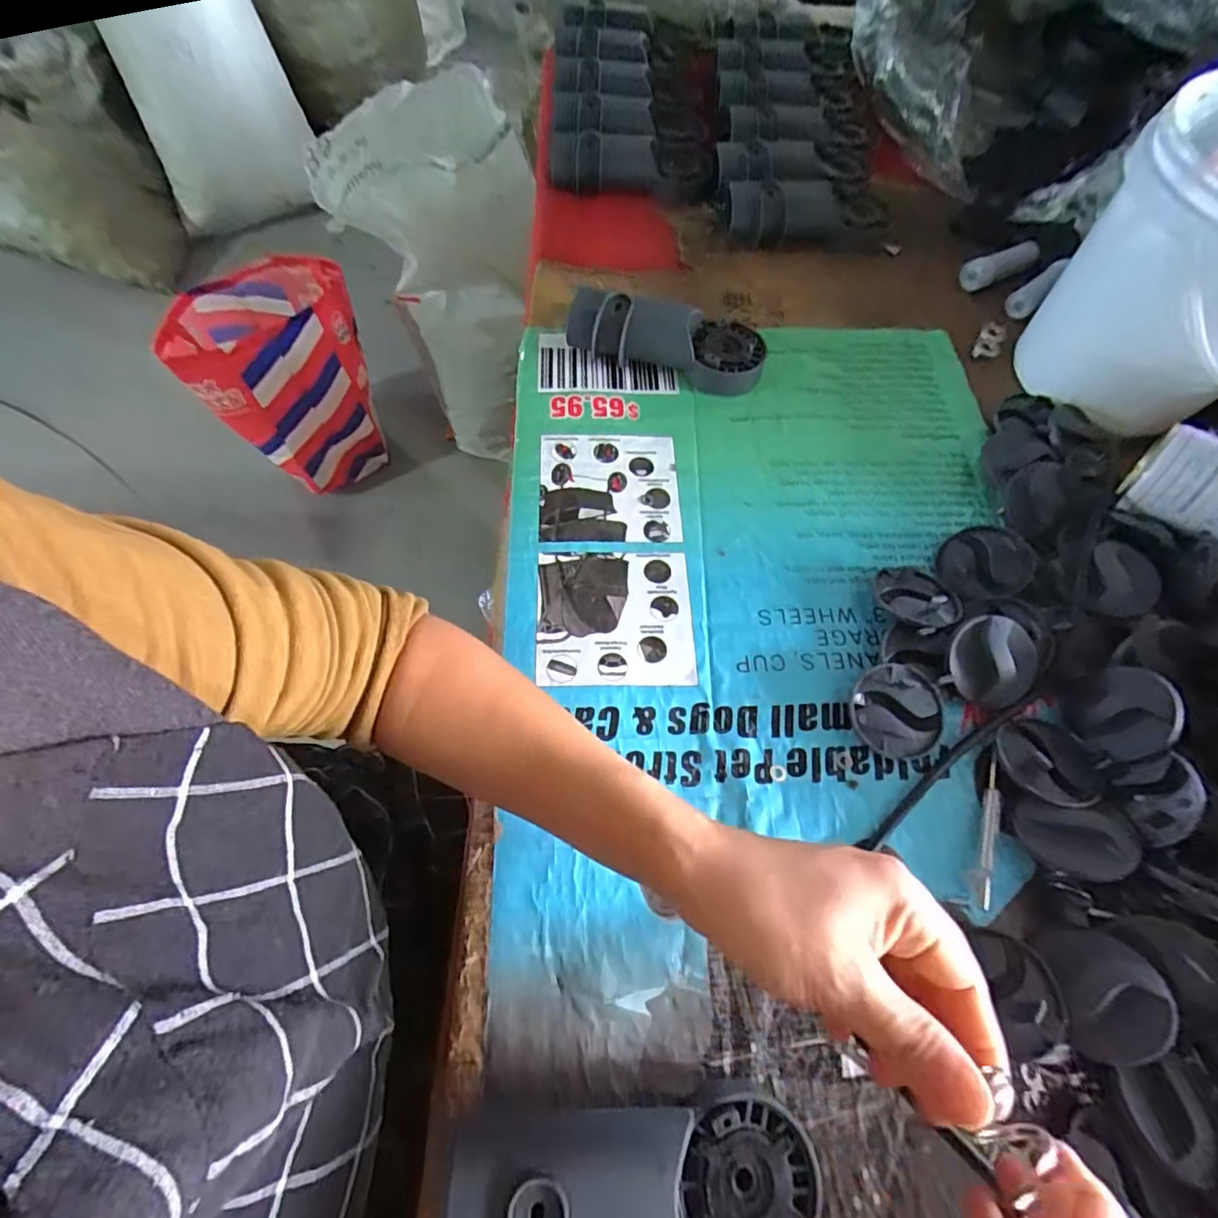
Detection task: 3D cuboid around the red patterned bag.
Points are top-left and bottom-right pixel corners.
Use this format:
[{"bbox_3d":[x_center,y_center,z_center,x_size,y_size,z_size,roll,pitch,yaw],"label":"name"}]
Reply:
[{"bbox_3d":[-0.623,-0.449,1.154,0.308,0.335,0.303,-23,67,-10],"label":"red patterned bag"}]

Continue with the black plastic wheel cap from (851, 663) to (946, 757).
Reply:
[{"bbox_3d":[0.178,0.063,0.358,0.054,0.023,0.055,0,65,1],"label":"black plastic wheel cap"}]

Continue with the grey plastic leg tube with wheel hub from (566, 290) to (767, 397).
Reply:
[{"bbox_3d":[0.046,-0.222,0.478,0.162,0.047,0.054,14,66,6],"label":"grey plastic leg tube with wheel hub"}]

